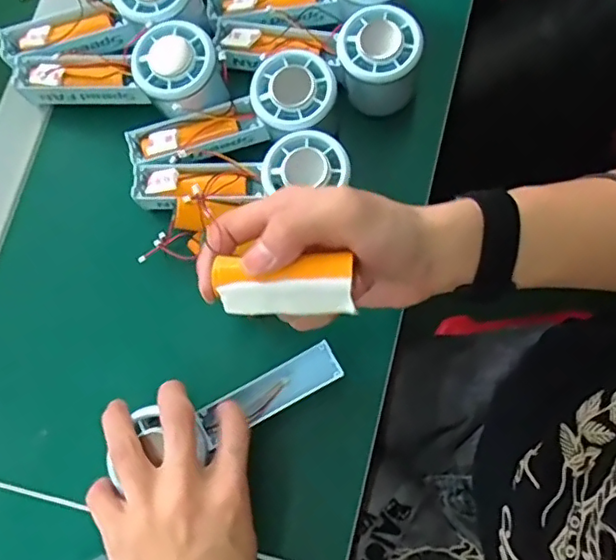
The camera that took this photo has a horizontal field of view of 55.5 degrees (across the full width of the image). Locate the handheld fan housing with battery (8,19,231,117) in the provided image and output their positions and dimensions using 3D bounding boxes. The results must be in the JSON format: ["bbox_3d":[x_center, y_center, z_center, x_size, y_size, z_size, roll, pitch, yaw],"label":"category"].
[{"bbox_3d":[-0.135,-0.146,0.425,0.162,0.035,0.062,2,78,15],"label":"handheld fan housing with battery"}]

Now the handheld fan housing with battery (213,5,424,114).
[{"bbox_3d":[0.006,-0.162,0.429,0.150,0.056,0.058,7,78,2],"label":"handheld fan housing with battery"}]

